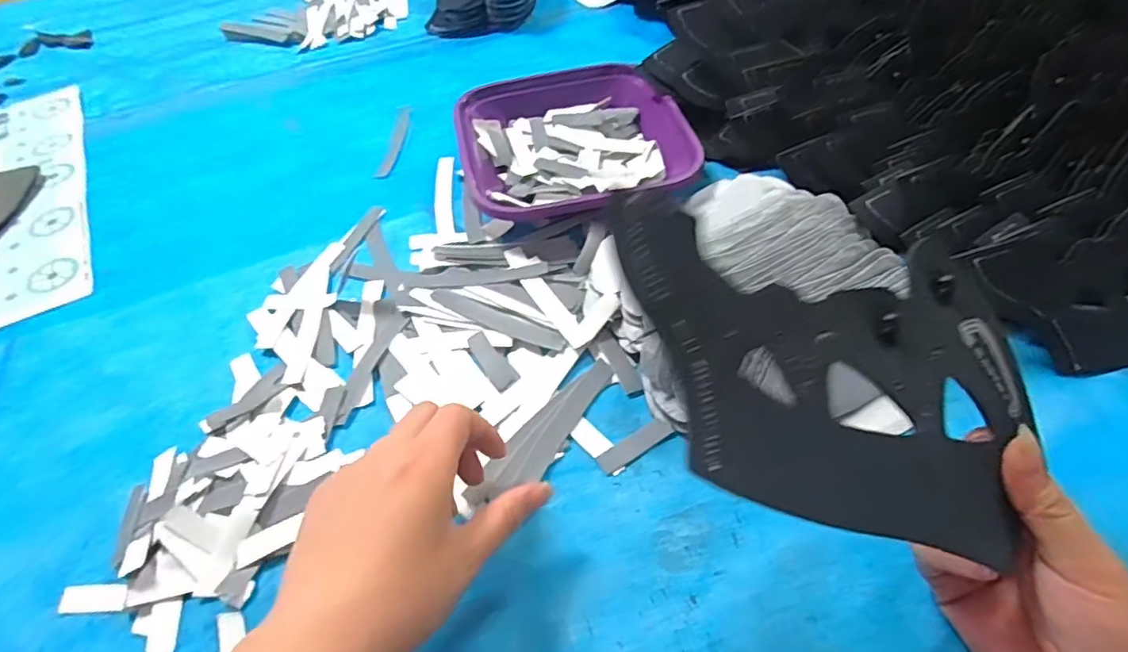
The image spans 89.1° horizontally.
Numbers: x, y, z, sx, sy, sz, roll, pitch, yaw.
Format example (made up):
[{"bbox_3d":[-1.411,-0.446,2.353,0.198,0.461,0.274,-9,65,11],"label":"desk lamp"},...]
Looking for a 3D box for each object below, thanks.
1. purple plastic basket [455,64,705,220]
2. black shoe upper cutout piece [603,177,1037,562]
[{"bbox_3d":[0.005,-0.150,0.473,0.178,0.040,0.165,-14,55,-7],"label":"purple plastic basket"},{"bbox_3d":[0.104,0.020,0.212,0.182,0.010,0.117,5,75,-19],"label":"black shoe upper cutout piece"}]

